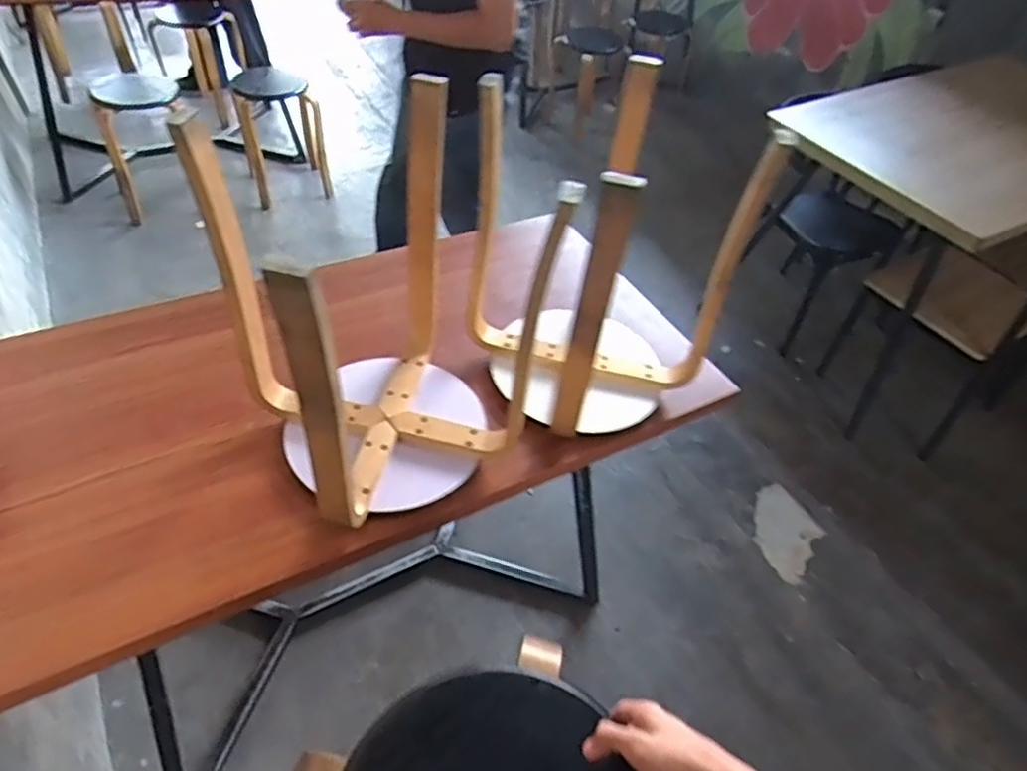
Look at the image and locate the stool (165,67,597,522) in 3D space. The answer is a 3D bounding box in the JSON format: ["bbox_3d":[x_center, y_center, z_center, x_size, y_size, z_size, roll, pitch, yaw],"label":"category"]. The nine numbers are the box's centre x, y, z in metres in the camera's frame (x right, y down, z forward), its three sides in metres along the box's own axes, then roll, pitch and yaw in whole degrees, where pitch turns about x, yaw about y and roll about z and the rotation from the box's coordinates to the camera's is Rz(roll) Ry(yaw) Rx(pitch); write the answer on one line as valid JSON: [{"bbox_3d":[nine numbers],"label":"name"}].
[{"bbox_3d":[-0.161,-0.088,0.788,0.311,0.431,0.319,-23,54,-24],"label":"stool"}]

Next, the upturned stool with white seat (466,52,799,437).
[{"bbox_3d":[0.121,-0.173,0.917,0.298,0.435,0.300,-26,55,-26],"label":"upturned stool with white seat"}]

